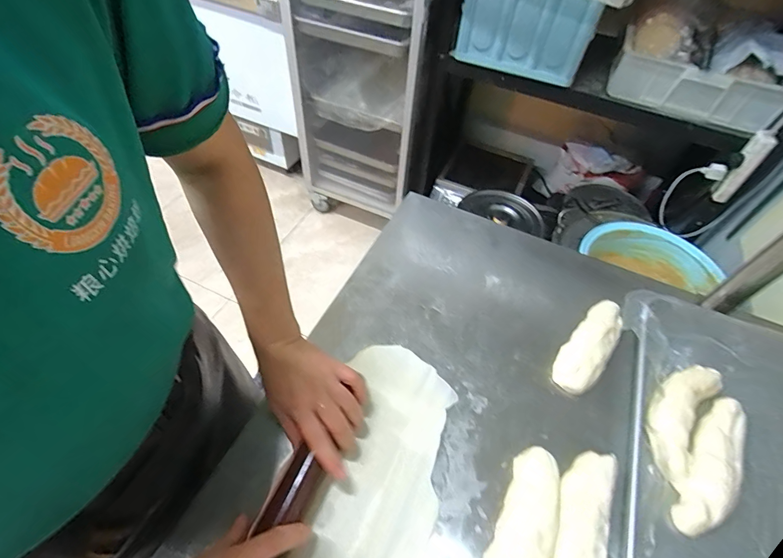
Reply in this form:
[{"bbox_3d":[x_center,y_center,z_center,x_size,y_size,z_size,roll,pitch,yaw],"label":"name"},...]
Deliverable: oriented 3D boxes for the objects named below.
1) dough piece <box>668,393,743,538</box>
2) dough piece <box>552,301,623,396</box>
[{"bbox_3d":[0.372,0.208,0.428,0.055,0.027,0.176,34,58,19],"label":"dough piece"},{"bbox_3d":[0.273,0.085,0.512,0.054,0.034,0.151,40,60,22],"label":"dough piece"}]

